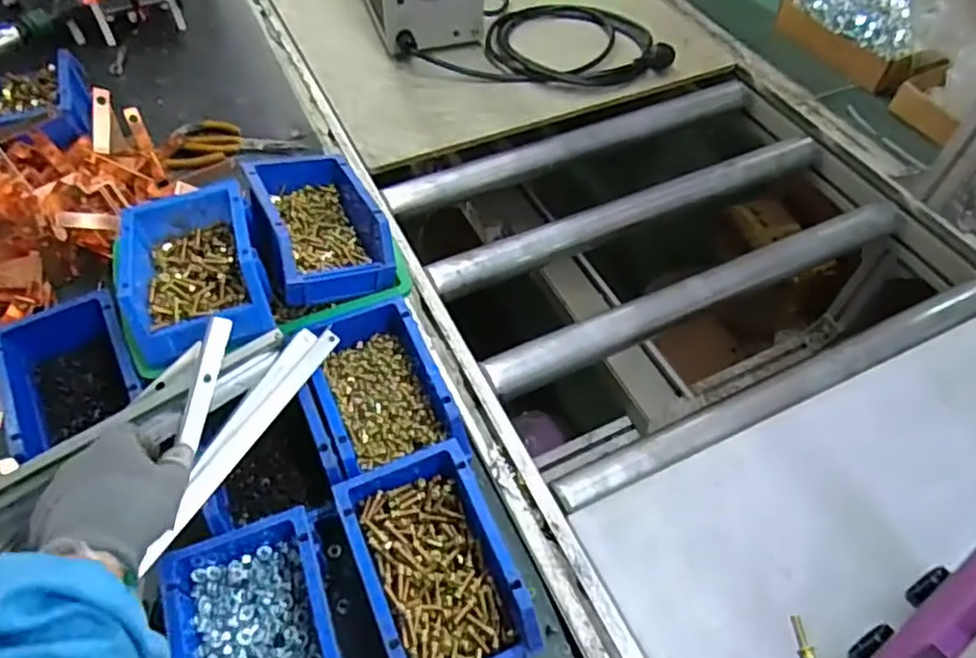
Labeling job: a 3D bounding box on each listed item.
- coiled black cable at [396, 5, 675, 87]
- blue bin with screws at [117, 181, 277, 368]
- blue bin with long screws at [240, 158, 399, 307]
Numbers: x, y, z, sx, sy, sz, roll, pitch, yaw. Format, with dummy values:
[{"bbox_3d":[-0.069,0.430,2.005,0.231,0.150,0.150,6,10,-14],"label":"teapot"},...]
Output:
[{"bbox_3d":[0.075,-0.461,0.997,0.409,0.047,0.192,0,52,-1],"label":"coiled black cable"},{"bbox_3d":[-0.256,-0.055,0.560,0.121,0.047,0.169,-17,54,-13],"label":"blue bin with screws"},{"bbox_3d":[-0.164,-0.107,0.606,0.107,0.060,0.179,-22,56,-17],"label":"blue bin with long screws"}]

